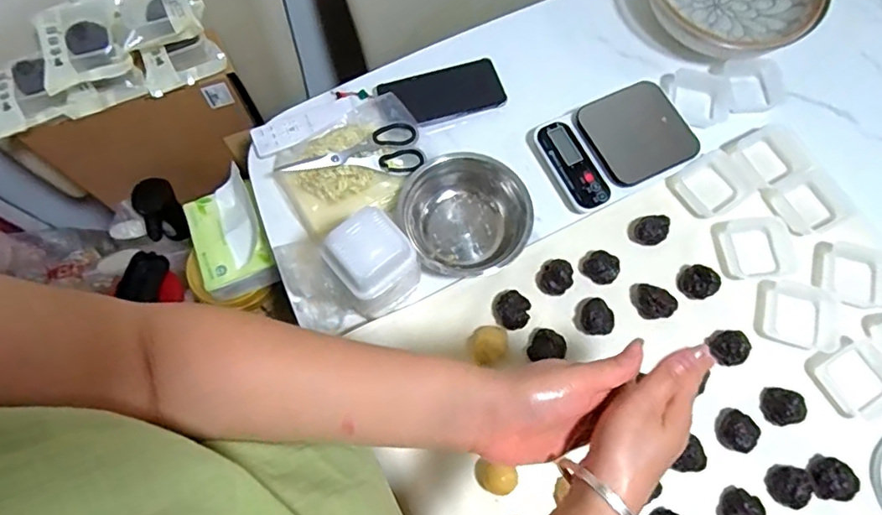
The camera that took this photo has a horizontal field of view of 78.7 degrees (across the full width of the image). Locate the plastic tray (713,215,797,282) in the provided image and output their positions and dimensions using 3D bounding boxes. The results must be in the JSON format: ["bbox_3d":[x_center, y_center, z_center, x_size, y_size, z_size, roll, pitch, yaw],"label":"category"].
[{"bbox_3d":[0.378,-0.011,0.649,0.081,0.018,0.075,-6,72,-3],"label":"plastic tray"}]

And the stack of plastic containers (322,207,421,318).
[{"bbox_3d":[-0.066,0.014,0.552,0.075,0.128,0.077,-38,76,-12],"label":"stack of plastic containers"}]

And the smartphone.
[{"bbox_3d":[0.005,-0.216,0.712,0.154,0.011,0.075,-18,73,-7],"label":"smartphone"}]

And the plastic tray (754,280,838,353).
[{"bbox_3d":[0.409,0.066,0.623,0.084,0.017,0.072,15,72,4],"label":"plastic tray"}]

